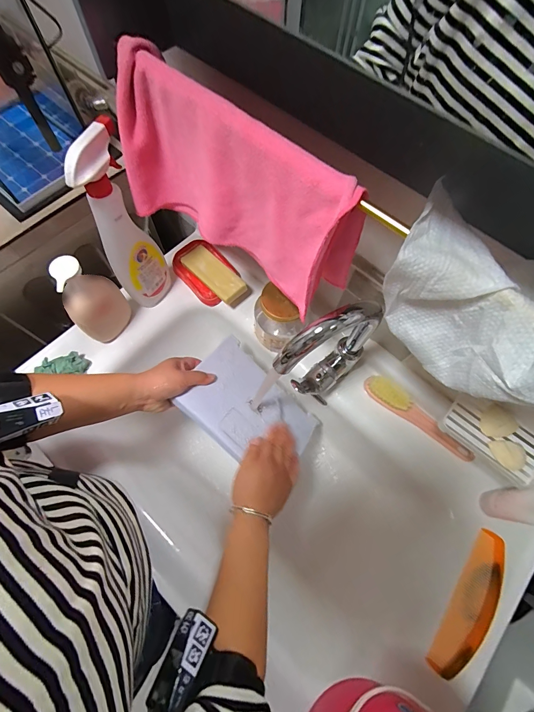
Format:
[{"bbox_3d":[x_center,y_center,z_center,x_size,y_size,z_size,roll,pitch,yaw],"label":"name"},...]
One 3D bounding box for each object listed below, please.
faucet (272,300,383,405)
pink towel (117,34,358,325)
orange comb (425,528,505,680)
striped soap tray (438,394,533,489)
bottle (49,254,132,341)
[{"bbox_3d":[0.078,-0.002,0.434,0.156,0.225,0.056,-32,73,-13],"label":"faucet"},{"bbox_3d":[-0.047,-0.177,0.367,0.302,0.173,0.075,39,72,13],"label":"pink towel"},{"bbox_3d":[0.289,0.344,0.452,0.049,0.009,0.193,29,71,29],"label":"orange comb"},{"bbox_3d":[0.303,0.105,0.423,0.129,0.032,0.081,39,72,13],"label":"striped soap tray"},{"bbox_3d":[-0.267,-0.079,0.505,0.044,0.175,0.079,38,72,12],"label":"bottle"}]

